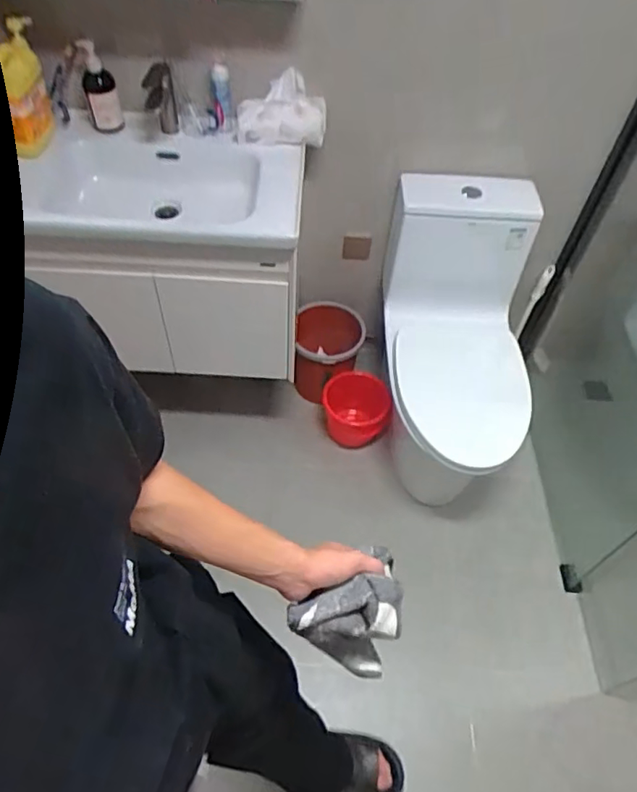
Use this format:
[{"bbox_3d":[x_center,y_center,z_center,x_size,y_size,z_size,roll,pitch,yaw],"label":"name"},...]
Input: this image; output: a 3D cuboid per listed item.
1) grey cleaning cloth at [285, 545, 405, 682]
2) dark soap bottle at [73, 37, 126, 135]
[{"bbox_3d":[0.042,0.239,0.681,0.117,0.100,0.135,19,57,12],"label":"grey cleaning cloth"},{"bbox_3d":[-0.496,-0.693,1.305,0.069,0.185,0.070,-19,58,-13],"label":"dark soap bottle"}]

